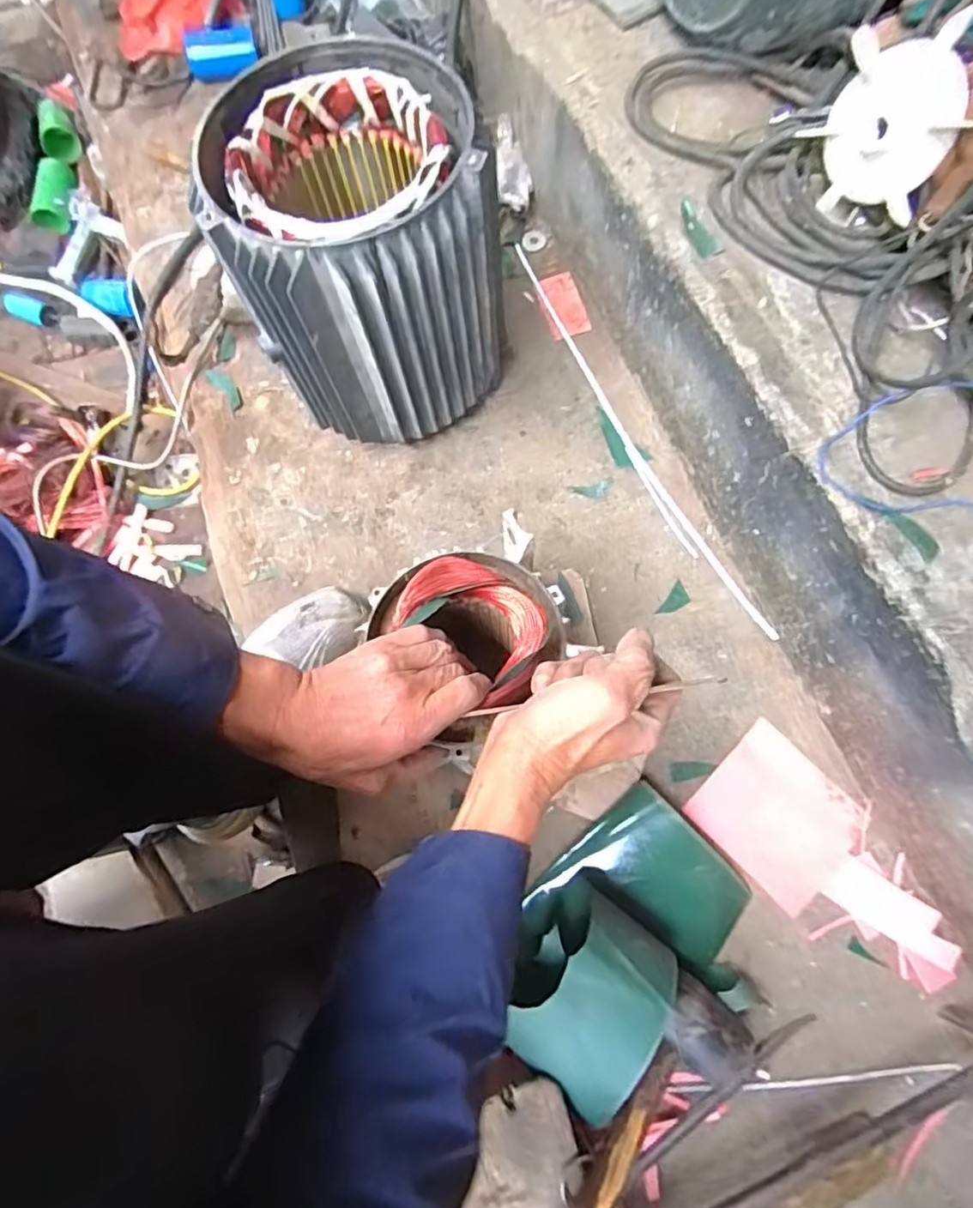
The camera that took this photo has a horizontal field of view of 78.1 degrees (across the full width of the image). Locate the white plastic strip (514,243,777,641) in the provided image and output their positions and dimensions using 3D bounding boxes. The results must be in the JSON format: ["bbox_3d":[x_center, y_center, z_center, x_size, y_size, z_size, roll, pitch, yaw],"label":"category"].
[{"bbox_3d":[0.154,-0.204,0.680,0.029,0.008,0.557,-24,73,-7],"label":"white plastic strip"}]

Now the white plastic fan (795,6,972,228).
[{"bbox_3d":[0.311,-0.375,0.466,0.023,0.120,0.117,-24,71,-33],"label":"white plastic fan"}]

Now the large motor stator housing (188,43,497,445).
[{"bbox_3d":[-0.116,-0.323,0.594,0.237,0.262,0.233,-10,72,-2],"label":"large motor stator housing"}]

